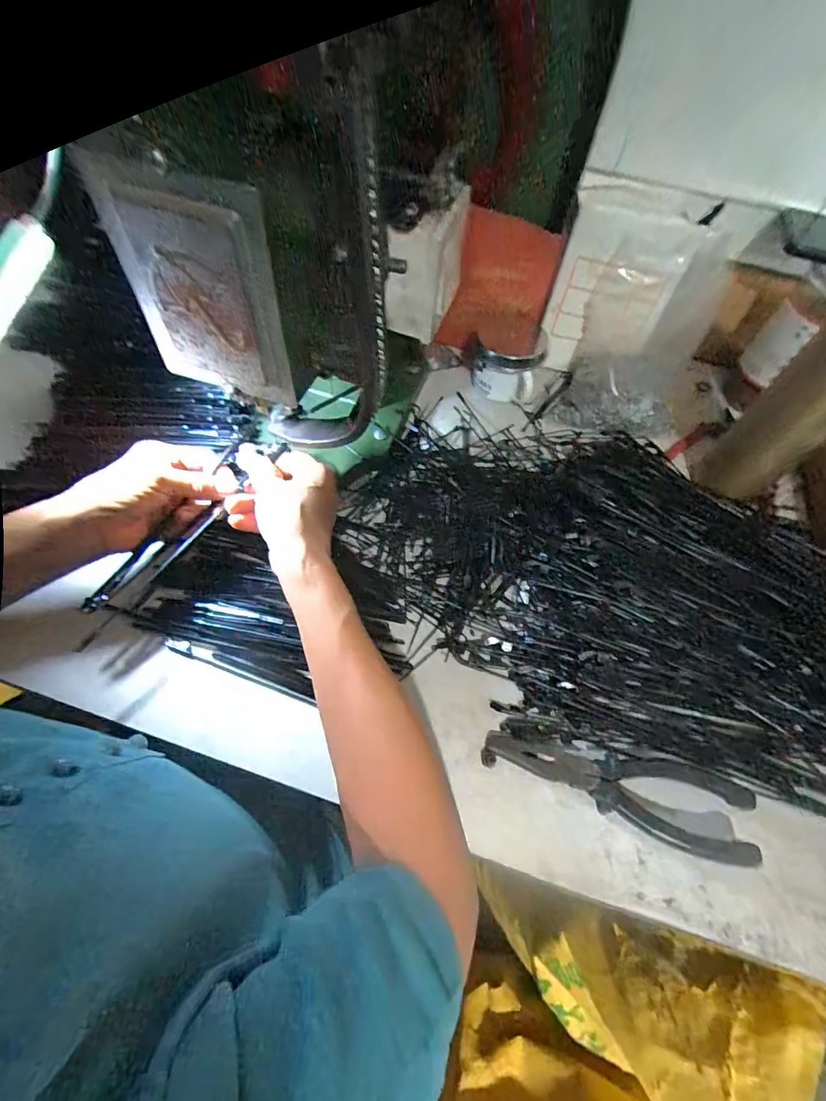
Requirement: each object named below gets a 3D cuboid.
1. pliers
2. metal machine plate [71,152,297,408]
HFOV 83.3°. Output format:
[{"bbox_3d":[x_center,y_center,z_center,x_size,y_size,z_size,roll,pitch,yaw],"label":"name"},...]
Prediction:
[{"bbox_3d":[0.143,0.162,0.322,0.184,0.021,0.052,17,61,5],"label":"pliers"},{"bbox_3d":[-0.111,-0.132,0.246,0.089,0.114,0.016,18,61,6],"label":"metal machine plate"}]

